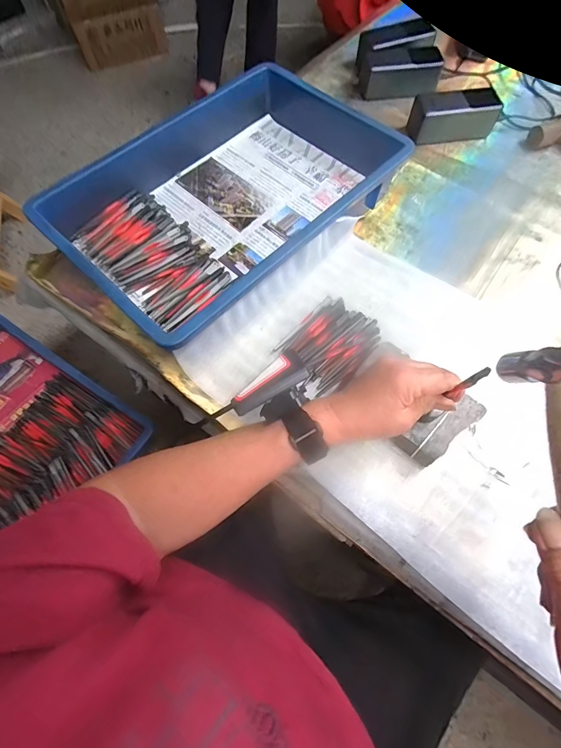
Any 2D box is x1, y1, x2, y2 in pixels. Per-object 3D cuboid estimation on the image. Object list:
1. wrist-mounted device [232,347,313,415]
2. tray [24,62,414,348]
[{"bbox_3d":[-0.010,0.009,0.304,0.069,0.010,0.026,-36,71,-1],"label":"wrist-mounted device"},{"bbox_3d":[-0.063,-0.240,0.492,0.285,0.072,0.430,43,73,16],"label":"tray"}]

